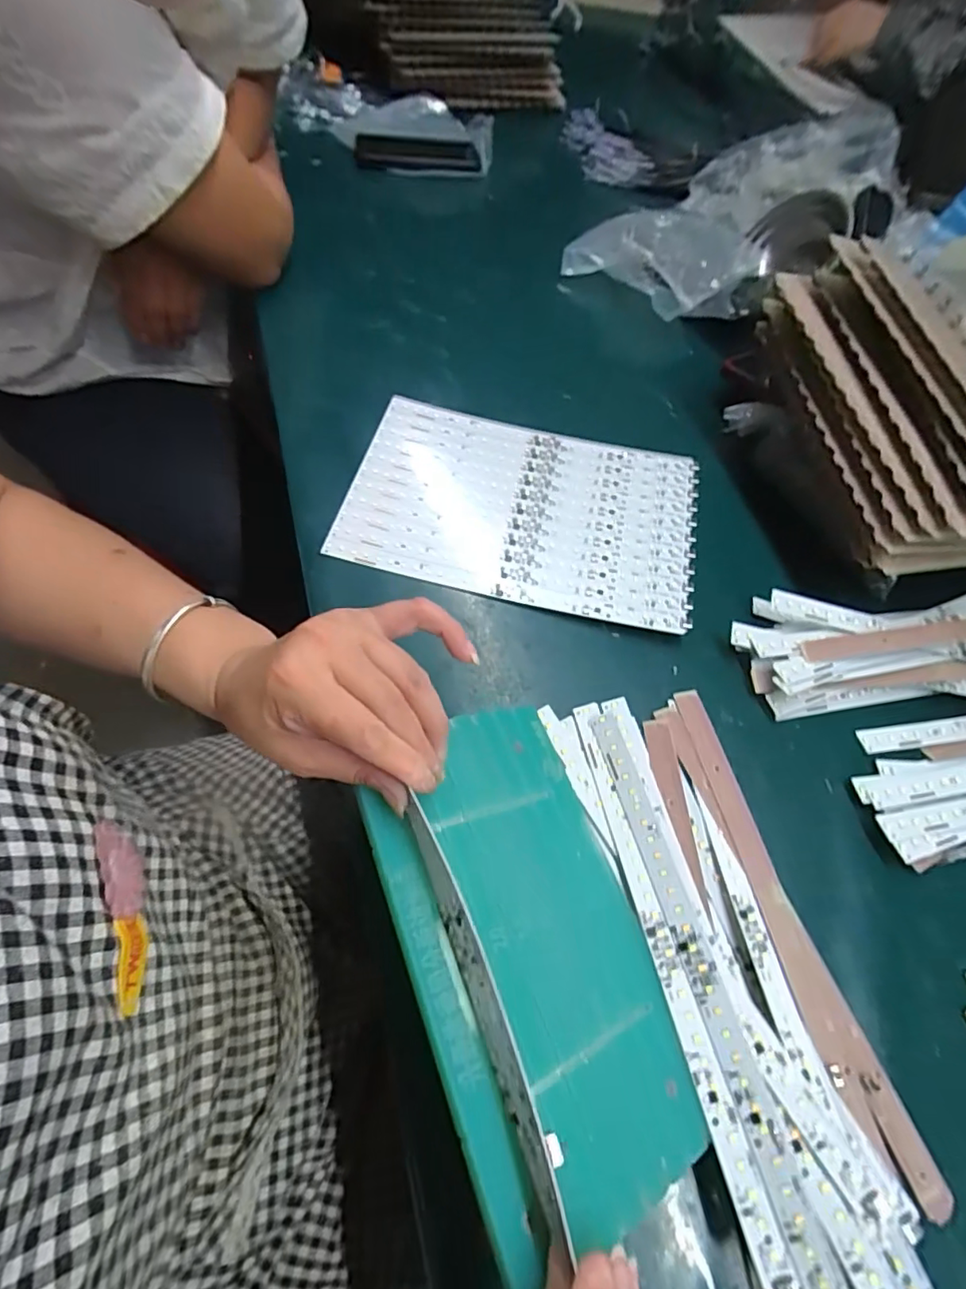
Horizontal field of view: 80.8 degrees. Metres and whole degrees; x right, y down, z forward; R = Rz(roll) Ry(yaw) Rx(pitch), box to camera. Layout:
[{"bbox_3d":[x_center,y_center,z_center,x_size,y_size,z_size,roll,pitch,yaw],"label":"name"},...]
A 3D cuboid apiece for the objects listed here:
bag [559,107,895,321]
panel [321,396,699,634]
[{"bbox_3d":[0.334,-0.572,0.716,0.215,0.059,0.520,41,66,16],"label":"bag"},{"bbox_3d":[0.035,-0.119,0.483,0.283,0.009,0.189,13,60,3],"label":"panel"}]

